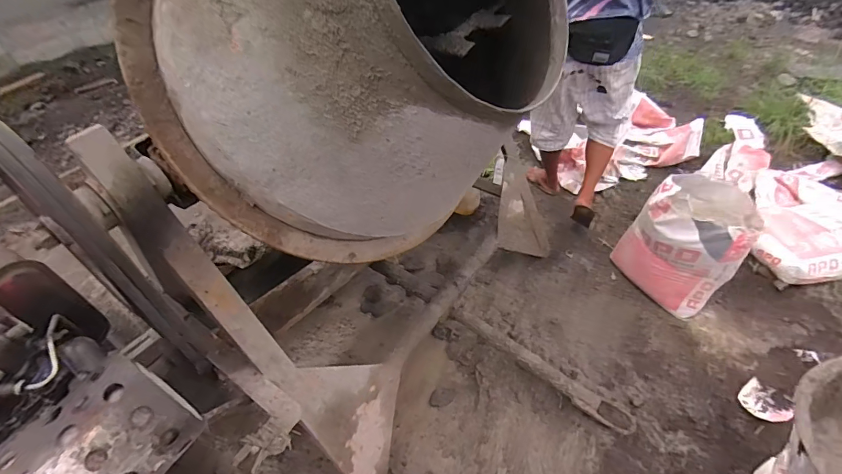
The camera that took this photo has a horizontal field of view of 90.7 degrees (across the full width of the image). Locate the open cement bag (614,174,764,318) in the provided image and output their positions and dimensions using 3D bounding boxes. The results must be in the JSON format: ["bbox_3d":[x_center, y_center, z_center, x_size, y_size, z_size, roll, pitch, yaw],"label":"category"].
[{"bbox_3d":[0.920,0.015,1.437,0.269,0.393,0.330,-24,48,-18],"label":"open cement bag"}]

